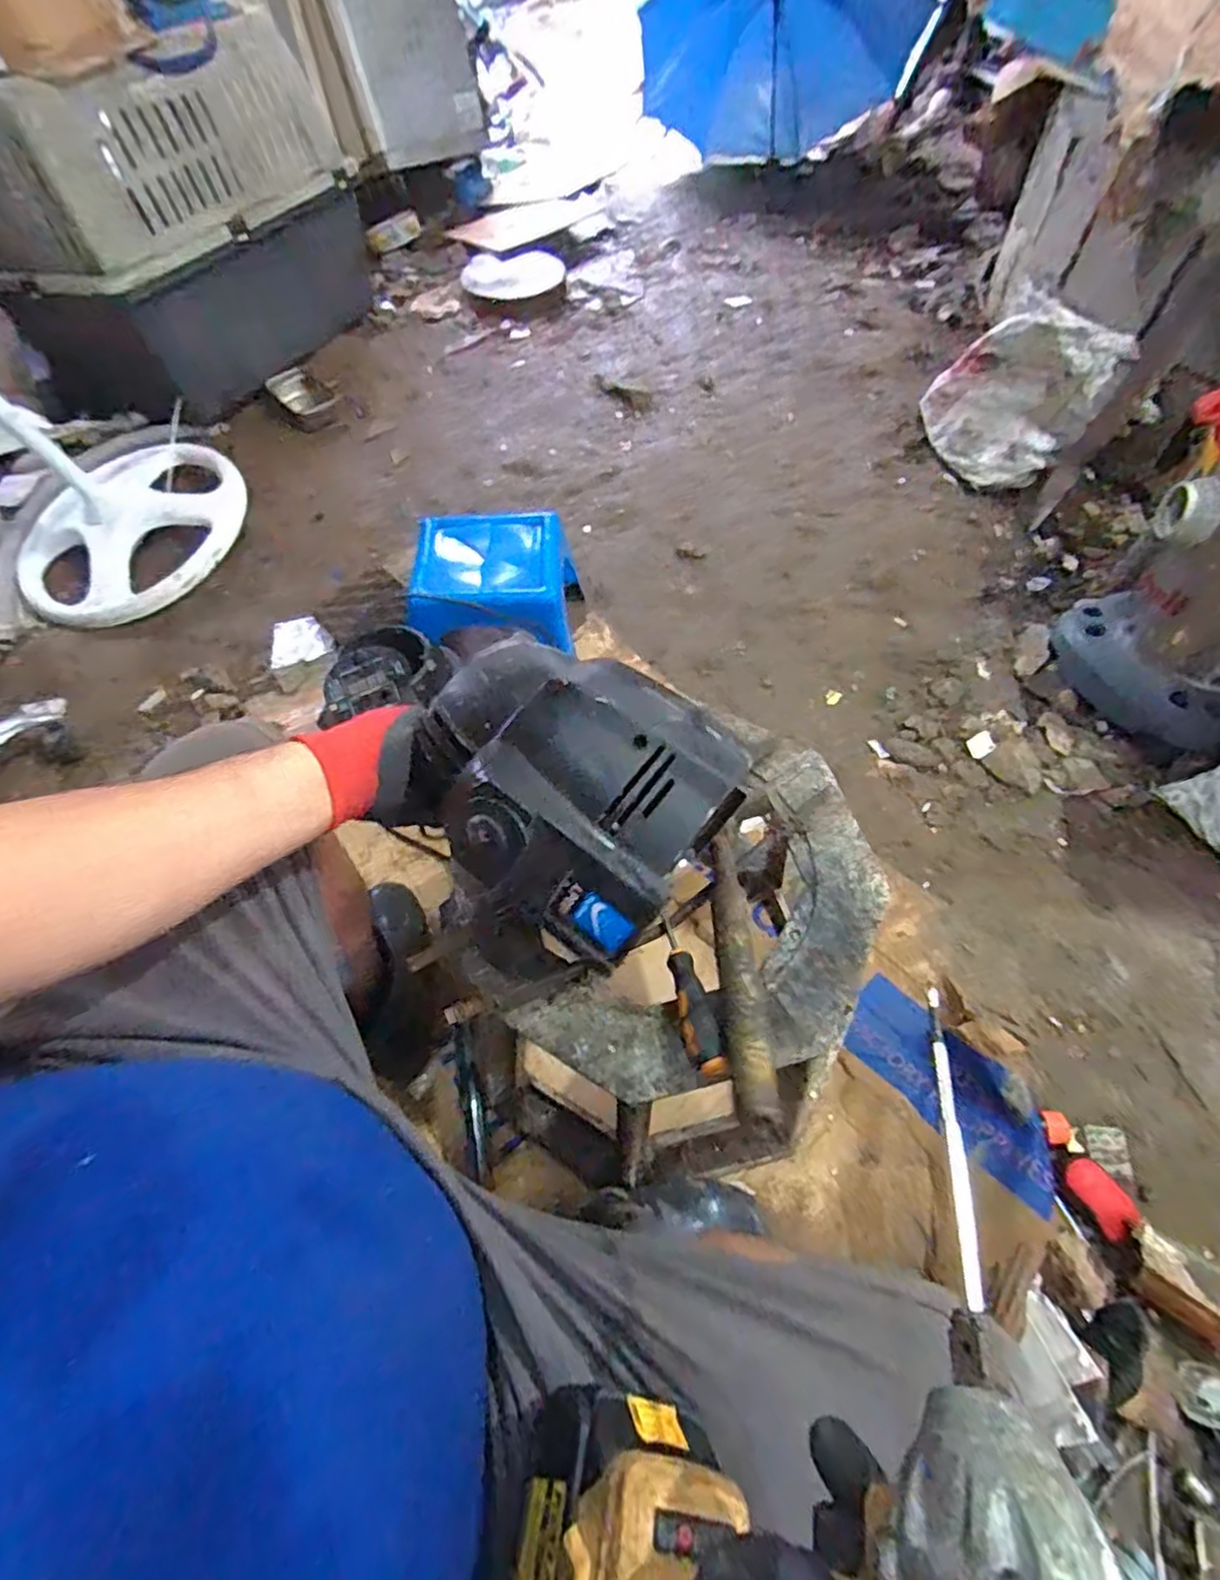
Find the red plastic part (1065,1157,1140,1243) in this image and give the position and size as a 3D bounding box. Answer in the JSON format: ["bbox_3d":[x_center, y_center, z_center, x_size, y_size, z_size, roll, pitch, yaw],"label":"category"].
[{"bbox_3d":[0.559,0.459,0.747,0.045,0.018,0.075,-23,60,-11],"label":"red plastic part"}]

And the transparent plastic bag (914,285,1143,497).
[{"bbox_3d":[0.866,-0.858,1.432,0.225,0.269,0.335,-40,64,-20],"label":"transparent plastic bag"}]

